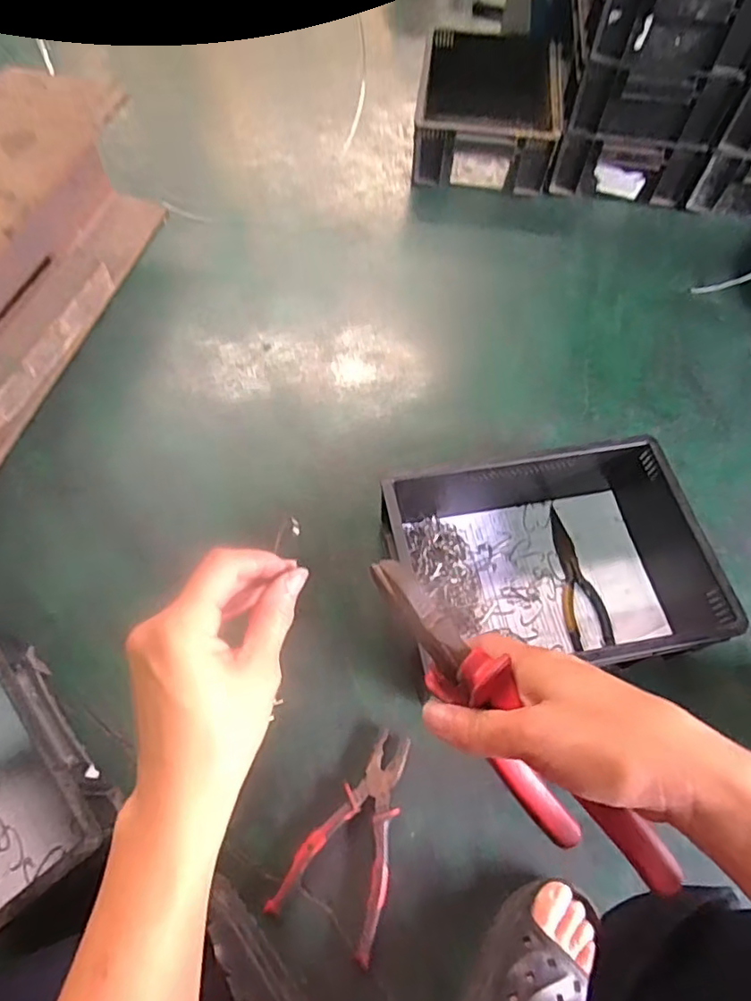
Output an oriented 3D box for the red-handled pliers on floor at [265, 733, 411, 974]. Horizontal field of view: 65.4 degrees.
[{"bbox_3d":[-0.014,0.331,0.584,0.097,0.020,0.187,24,63,11],"label":"red-handled pliers on floor"}]

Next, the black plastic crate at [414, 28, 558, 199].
[{"bbox_3d":[0.208,-0.735,1.111,0.245,0.125,0.332,7,61,1],"label":"black plastic crate"}]

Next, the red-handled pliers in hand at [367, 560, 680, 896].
[{"bbox_3d":[0.060,0.106,0.281,0.025,0.088,0.185,-41,99,-22],"label":"red-handled pliers in hand"}]

